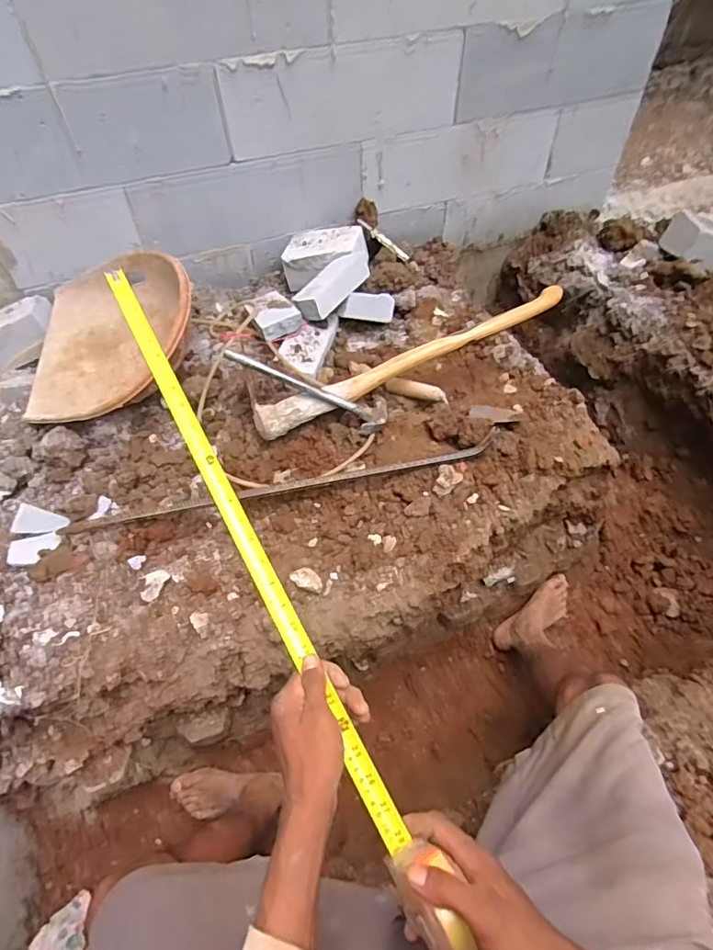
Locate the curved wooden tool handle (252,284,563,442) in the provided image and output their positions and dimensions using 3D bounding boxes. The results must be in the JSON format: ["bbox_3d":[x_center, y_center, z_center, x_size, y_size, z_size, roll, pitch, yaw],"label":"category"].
[{"bbox_3d":[0.128,-0.249,1.060,0.719,0.094,0.076,-22,56,-15],"label":"curved wooden tool handle"}]

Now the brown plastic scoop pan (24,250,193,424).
[{"bbox_3d":[-0.548,-0.307,1.129,0.384,0.192,0.413,-16,54,-11],"label":"brown plastic scoop pan"}]

